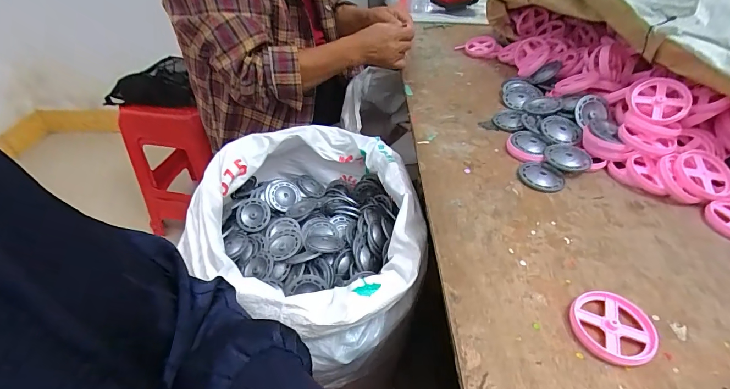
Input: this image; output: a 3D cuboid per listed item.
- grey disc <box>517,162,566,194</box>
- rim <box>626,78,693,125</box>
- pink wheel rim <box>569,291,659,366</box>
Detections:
[{"bbox_3d":[0.229,-0.023,0.471,0.049,0.006,0.056,-29,49,-29],"label":"grey disc"},{"bbox_3d":[0.390,-0.122,0.473,0.074,0.024,0.063,-13,68,24],"label":"rim"},{"bbox_3d":[0.218,0.116,0.314,0.068,0.011,0.063,0,42,0],"label":"pink wheel rim"}]

